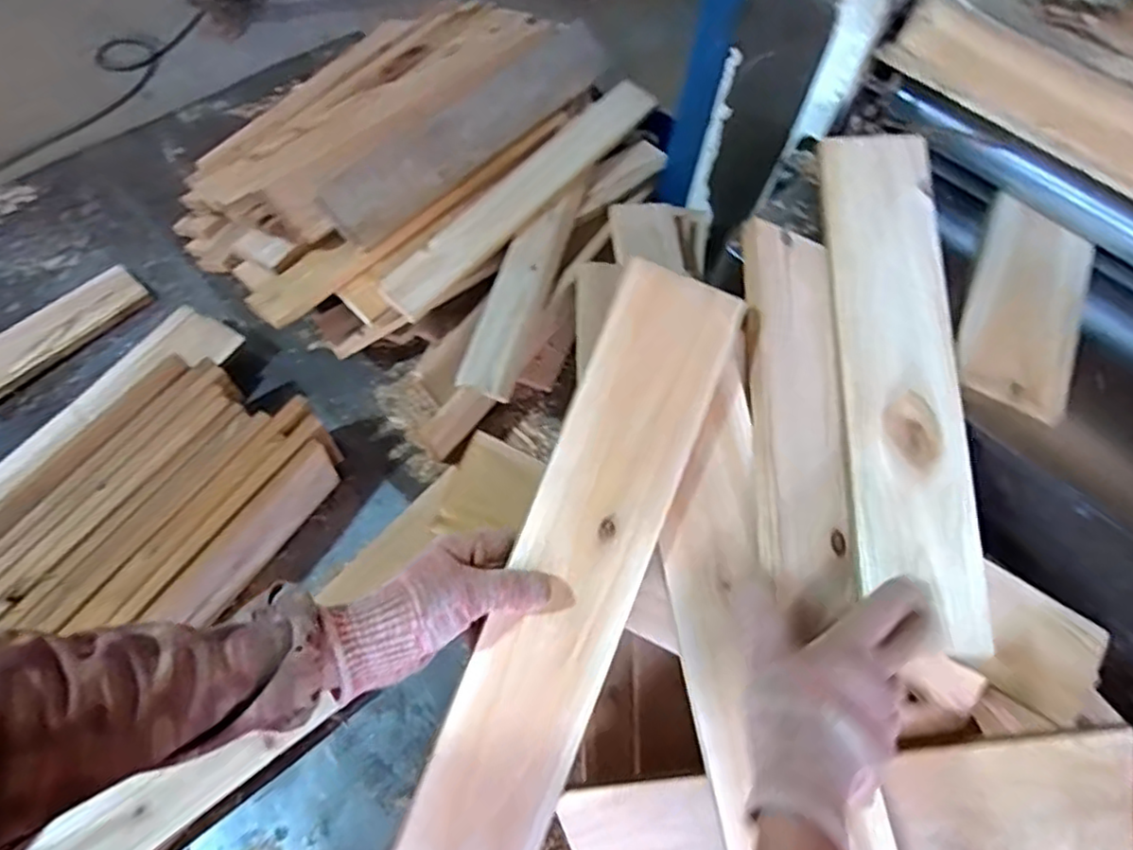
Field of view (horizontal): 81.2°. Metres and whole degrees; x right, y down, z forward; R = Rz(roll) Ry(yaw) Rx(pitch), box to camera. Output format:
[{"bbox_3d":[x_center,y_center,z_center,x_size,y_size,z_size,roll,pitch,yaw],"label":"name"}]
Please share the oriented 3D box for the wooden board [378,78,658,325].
[{"bbox_3d":[-0.050,-0.288,0.818,0.064,0.028,0.445,43,70,-3],"label":"wooden board"}]

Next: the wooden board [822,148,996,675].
[{"bbox_3d":[0.263,-0.042,0.525,0.100,0.021,0.412,0,77,-4],"label":"wooden board"}]

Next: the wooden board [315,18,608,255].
[{"bbox_3d":[-0.112,-0.365,0.812,0.430,0.019,0.082,-44,104,-18],"label":"wooden board"}]

